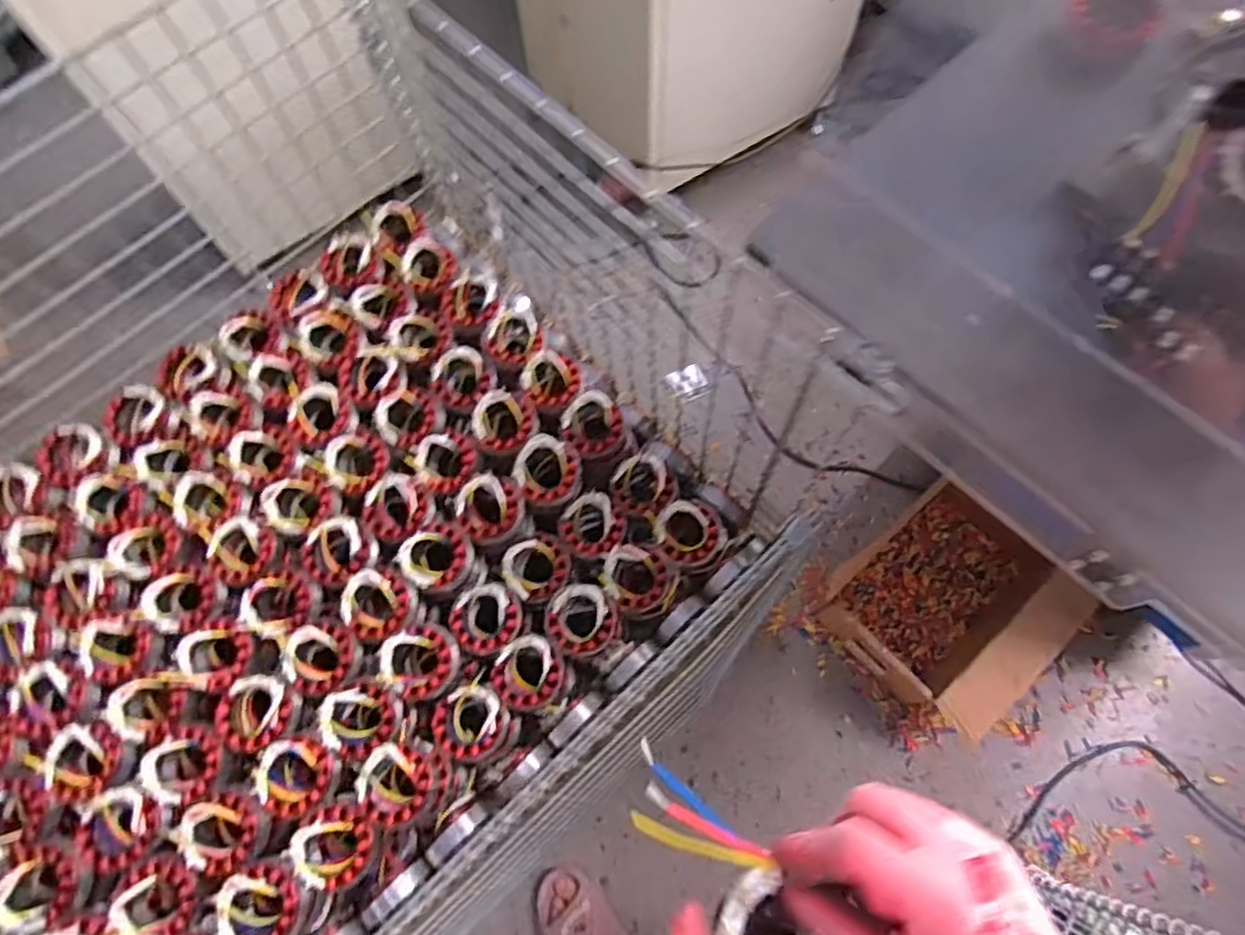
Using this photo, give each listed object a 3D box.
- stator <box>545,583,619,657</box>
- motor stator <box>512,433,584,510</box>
[{"bbox_3d":[-0.052,0.194,0.864,0.082,0.036,0.086,-1,69,2],"label":"stator"},{"bbox_3d":[-0.102,0.009,0.907,0.085,0.071,0.083,-1,69,2],"label":"motor stator"}]

